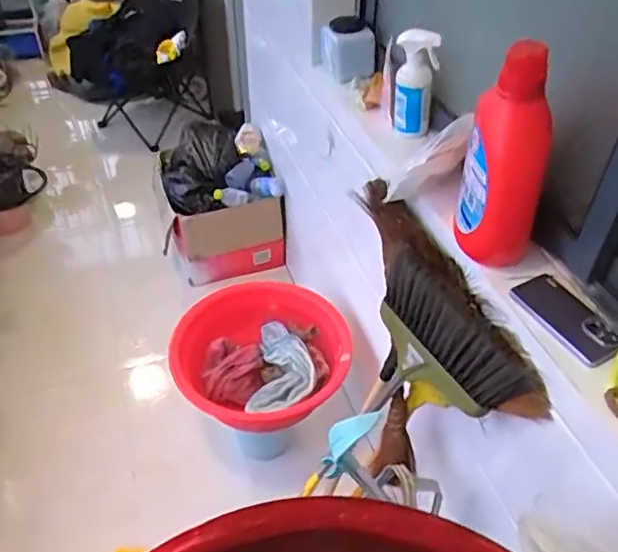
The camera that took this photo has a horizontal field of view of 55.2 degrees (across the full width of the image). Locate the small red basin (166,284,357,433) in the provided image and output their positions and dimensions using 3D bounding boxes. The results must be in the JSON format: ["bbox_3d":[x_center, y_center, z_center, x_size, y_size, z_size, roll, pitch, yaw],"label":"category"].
[{"bbox_3d":[-0.126,0.203,1.567,0.453,0.155,0.389,0,43,0],"label":"small red basin"}]

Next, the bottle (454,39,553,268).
[{"bbox_3d":[0.296,-0.175,0.868,0.115,0.336,0.119,17,46,18],"label":"bottle"}]

